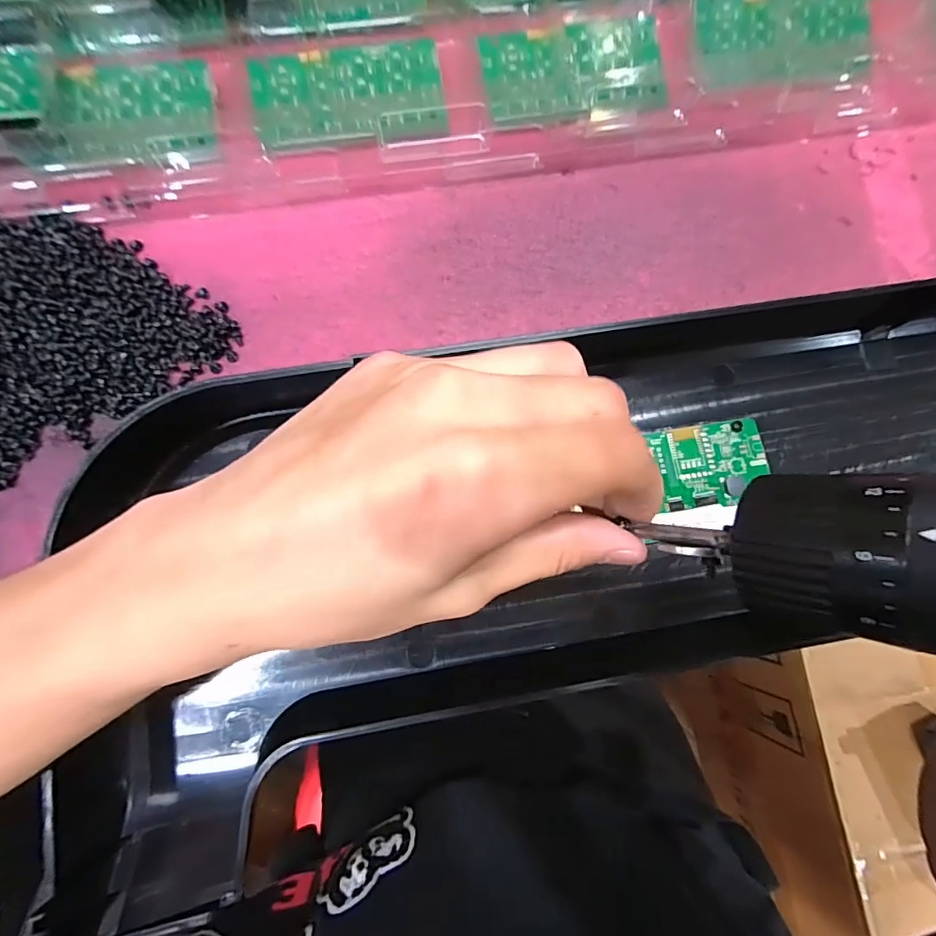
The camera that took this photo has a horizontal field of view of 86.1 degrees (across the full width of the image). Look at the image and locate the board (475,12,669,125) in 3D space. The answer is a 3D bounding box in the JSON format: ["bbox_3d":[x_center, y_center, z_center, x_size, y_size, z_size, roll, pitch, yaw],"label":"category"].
[{"bbox_3d":[0.055,-0.205,0.258,0.093,0.007,0.050,-9,83,-5],"label":"board"}]

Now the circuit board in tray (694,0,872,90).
[{"bbox_3d":[0.169,-0.233,0.268,0.093,0.010,0.052,-7,83,-5],"label":"circuit board in tray"}]

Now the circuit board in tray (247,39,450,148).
[{"bbox_3d":[-0.059,-0.187,0.250,0.093,0.005,0.046,-9,83,-5],"label":"circuit board in tray"}]

